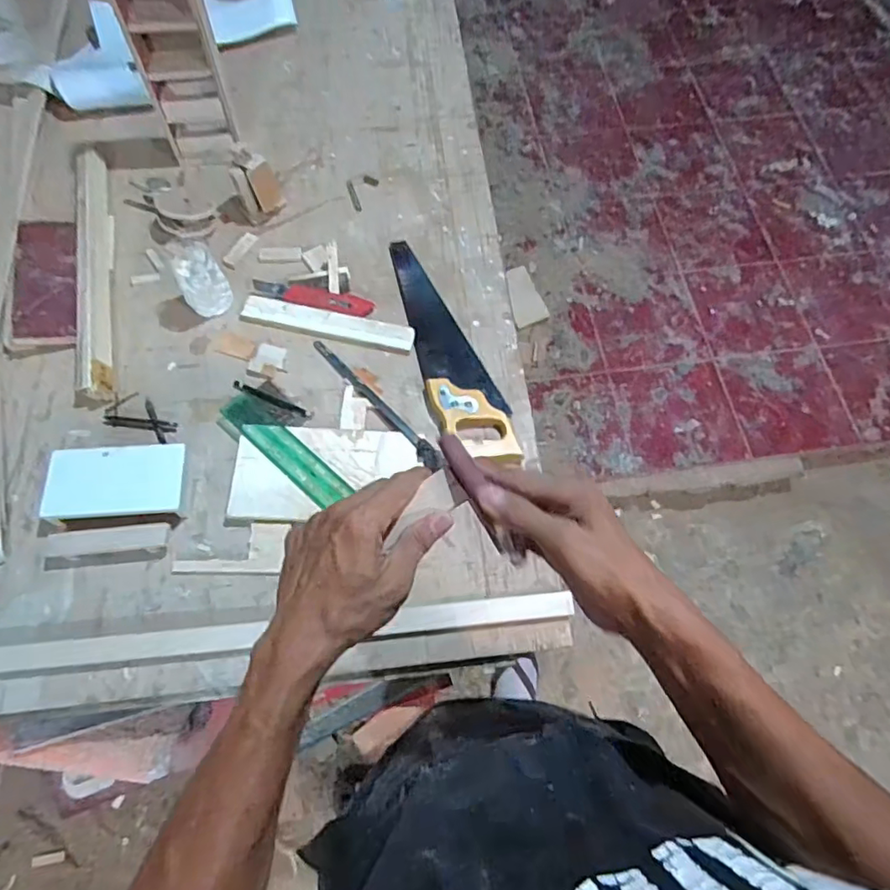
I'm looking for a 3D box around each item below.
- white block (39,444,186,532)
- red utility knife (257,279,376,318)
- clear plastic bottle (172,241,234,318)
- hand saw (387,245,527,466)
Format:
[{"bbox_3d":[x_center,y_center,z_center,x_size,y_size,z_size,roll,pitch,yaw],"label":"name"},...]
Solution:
[{"bbox_3d":[-0.412,0.050,0.711,0.164,0.041,0.092,-4,67,-3],"label":"white block"},{"bbox_3d":[-0.199,-0.225,0.854,0.179,0.013,0.035,8,67,2],"label":"red utility knife"},{"bbox_3d":[-0.355,-0.241,0.821,0.065,0.081,0.073,-27,70,-12],"label":"clear plastic bottle"},{"bbox_3d":[0.001,-0.153,0.843,0.098,0.028,0.410,-17,68,-8],"label":"hand saw"}]

